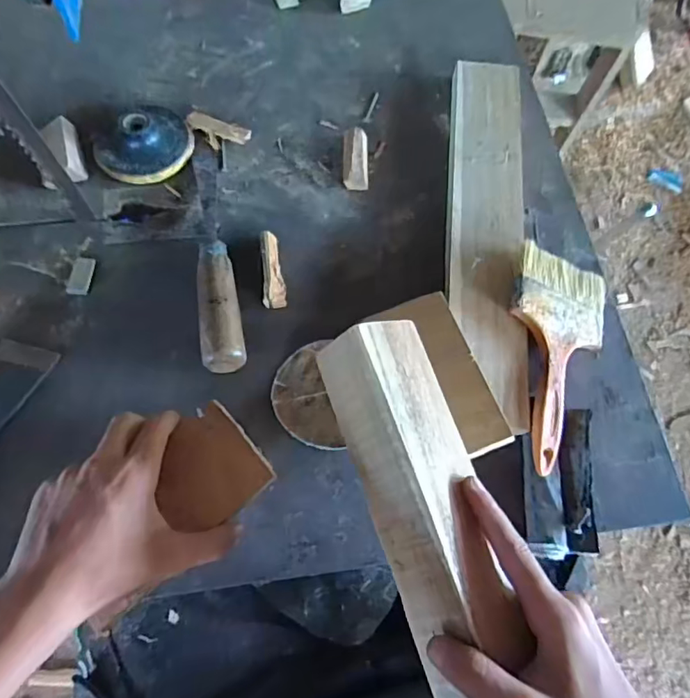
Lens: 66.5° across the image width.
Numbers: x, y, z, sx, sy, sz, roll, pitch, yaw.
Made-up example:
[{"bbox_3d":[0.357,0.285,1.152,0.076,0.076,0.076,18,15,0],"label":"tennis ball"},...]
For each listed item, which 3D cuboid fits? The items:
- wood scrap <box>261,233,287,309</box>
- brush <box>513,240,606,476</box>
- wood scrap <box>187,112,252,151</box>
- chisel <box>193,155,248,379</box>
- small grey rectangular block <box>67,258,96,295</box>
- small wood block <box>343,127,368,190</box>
[{"bbox_3d":[-0.062,-0.070,0.458,0.019,0.014,0.070,-4,67,-4],"label":"wood scrap"},{"bbox_3d":[0.168,0.006,0.424,0.083,0.018,0.184,21,66,-14],"label":"brush"},{"bbox_3d":[-0.127,-0.215,0.519,0.063,0.007,0.032,28,68,9],"label":"wood scrap"},{"bbox_3d":[-0.114,-0.088,0.453,0.032,0.032,0.234,-9,67,-7],"label":"chisel"},{"bbox_3d":[-0.228,-0.064,0.454,0.018,0.004,0.036,3,67,-1],"label":"small grey rectangular block"},{"bbox_3d":[0.011,-0.186,0.513,0.024,0.012,0.068,0,67,-3],"label":"small wood block"}]

